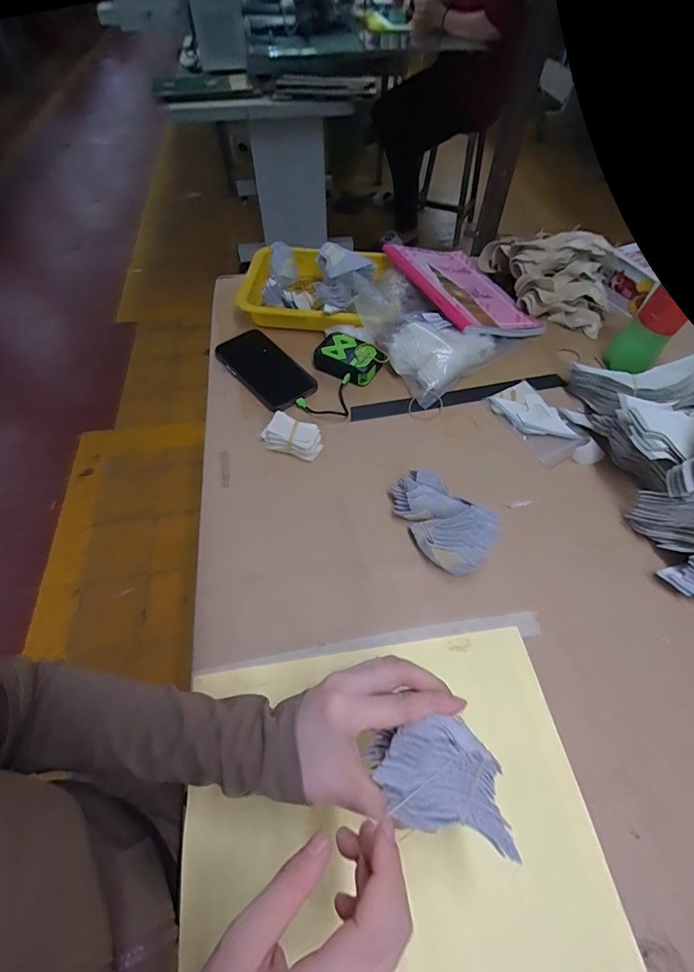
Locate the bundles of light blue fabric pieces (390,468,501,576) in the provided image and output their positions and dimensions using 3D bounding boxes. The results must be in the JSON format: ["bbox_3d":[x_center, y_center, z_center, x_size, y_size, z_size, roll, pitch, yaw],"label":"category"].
[{"bbox_3d":[0.104,0.034,0.449,0.068,0.056,0.124,-25,60,-15],"label":"bundles of light blue fabric pieces"}]

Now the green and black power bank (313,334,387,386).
[{"bbox_3d":[0.001,-0.183,0.604,0.090,0.034,0.064,28,61,18],"label":"green and black power bank"}]

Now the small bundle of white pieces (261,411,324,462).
[{"bbox_3d":[-0.070,-0.062,0.523,0.075,0.038,0.038,16,58,11],"label":"small bundle of white pieces"}]

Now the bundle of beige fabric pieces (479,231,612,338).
[{"bbox_3d":[0.323,-0.347,0.674,0.220,0.084,0.136,22,59,15],"label":"bundle of beige fabric pieces"}]

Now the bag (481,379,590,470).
[{"bbox_3d":[0.249,-0.085,0.547,0.067,0.014,0.128,-25,60,-15],"label":"bag"}]

